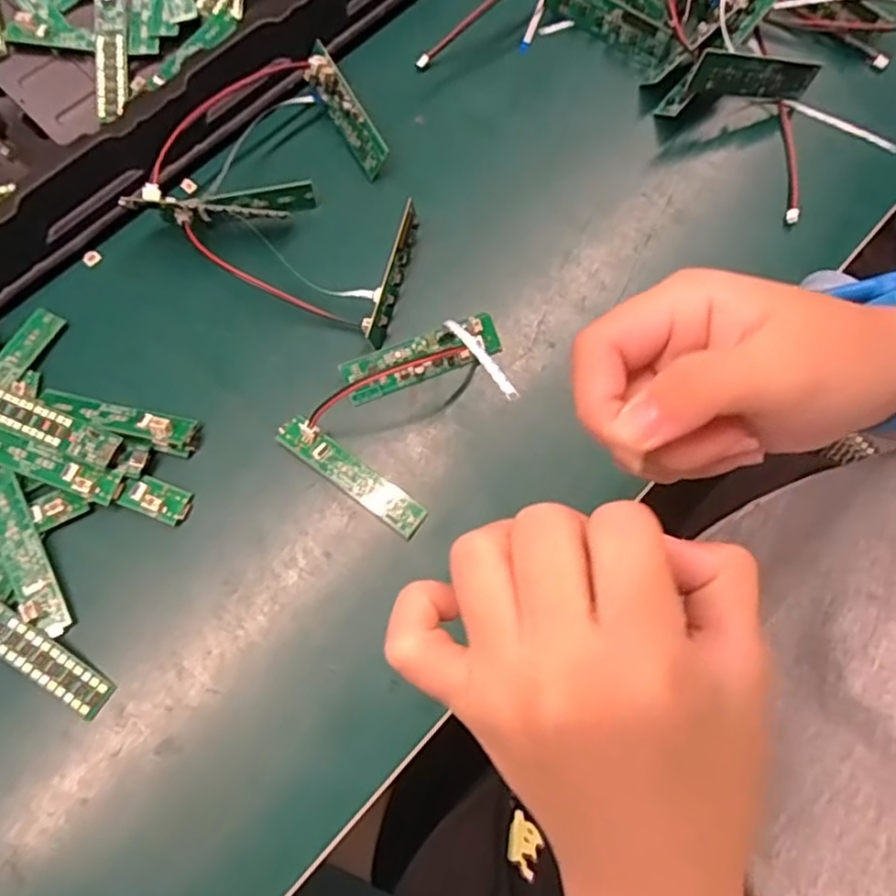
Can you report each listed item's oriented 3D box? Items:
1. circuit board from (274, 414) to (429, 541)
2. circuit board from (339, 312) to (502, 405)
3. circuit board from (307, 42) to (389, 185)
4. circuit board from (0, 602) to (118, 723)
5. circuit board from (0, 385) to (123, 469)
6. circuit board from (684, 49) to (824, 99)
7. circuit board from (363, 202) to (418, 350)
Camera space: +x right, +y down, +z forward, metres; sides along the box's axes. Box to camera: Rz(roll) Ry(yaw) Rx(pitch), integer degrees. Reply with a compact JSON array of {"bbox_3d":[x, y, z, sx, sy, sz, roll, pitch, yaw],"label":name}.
[{"bbox_3d":[-0.048,0.013,0.328,0.084,0.009,0.018,35,76,11],"label":"circuit board"},{"bbox_3d":[-0.013,-0.047,0.345,0.082,0.011,0.022,-19,73,-6],"label":"circuit board"},{"bbox_3d":[-0.059,-0.192,0.378,0.006,0.021,0.076,-24,80,-43],"label":"circuit board"},{"bbox_3d":[-0.193,0.089,0.300,0.090,0.005,0.017,37,65,-1],"label":"circuit board"},{"bbox_3d":[-0.200,-0.012,0.326,0.082,0.010,0.018,22,74,7],"label":"circuit board"},{"bbox_3d":[0.171,-0.206,0.368,0.077,0.022,0.006,-4,59,-19],"label":"circuit board"},{"bbox_3d":[-0.030,-0.091,0.352,0.011,0.020,0.079,12,73,4],"label":"circuit board"}]

